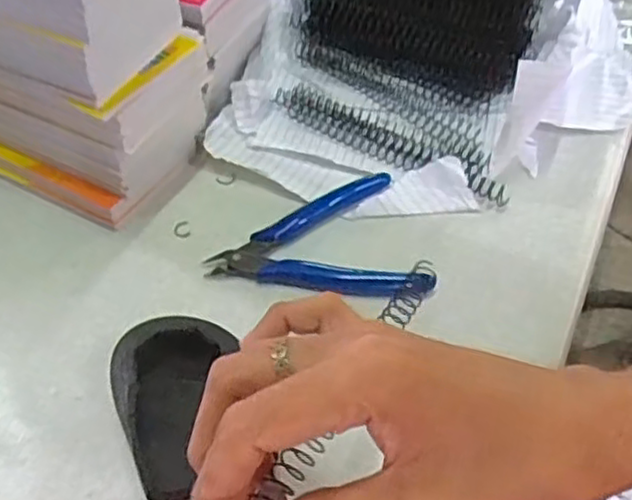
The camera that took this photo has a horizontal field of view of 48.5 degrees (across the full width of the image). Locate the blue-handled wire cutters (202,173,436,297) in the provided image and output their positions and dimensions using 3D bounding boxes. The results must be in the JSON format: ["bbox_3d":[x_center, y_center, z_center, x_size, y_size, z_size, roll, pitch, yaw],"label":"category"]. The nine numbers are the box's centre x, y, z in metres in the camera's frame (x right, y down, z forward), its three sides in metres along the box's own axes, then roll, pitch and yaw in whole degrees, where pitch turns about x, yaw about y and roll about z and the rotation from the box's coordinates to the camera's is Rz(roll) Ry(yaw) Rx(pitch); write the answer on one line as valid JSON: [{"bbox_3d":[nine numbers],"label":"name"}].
[{"bbox_3d":[0.004,-0.013,0.415,0.123,0.009,0.087,4,50,3],"label":"blue-handled wire cutters"}]

